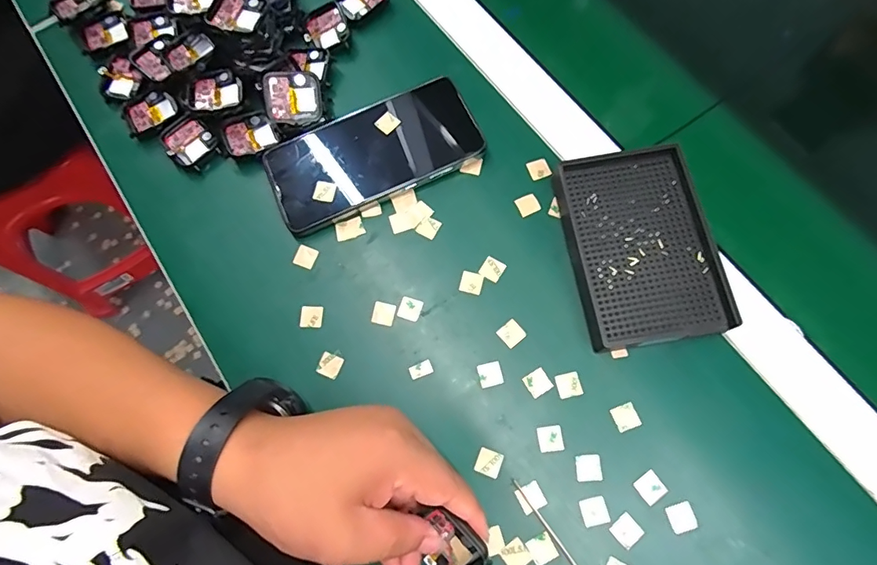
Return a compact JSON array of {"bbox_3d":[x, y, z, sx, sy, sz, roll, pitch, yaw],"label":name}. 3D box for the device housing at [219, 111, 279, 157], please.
[{"bbox_3d":[-0.151,-0.117,0.378,0.040,0.011,0.033,-36,75,-8],"label":"device housing"}]

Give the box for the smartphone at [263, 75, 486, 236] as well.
[{"bbox_3d":[-0.052,-0.101,0.363,0.160,0.011,0.079,-24,75,-2],"label":"smartphone"}]

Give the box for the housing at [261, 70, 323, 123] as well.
[{"bbox_3d":[-0.113,-0.144,0.365,0.043,0.006,0.036,-9,116,-12],"label":"housing"}]

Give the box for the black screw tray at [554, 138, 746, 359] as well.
[{"bbox_3d":[0.140,-0.026,0.330,0.090,0.025,0.135,-8,73,0],"label":"black screw tray"}]

